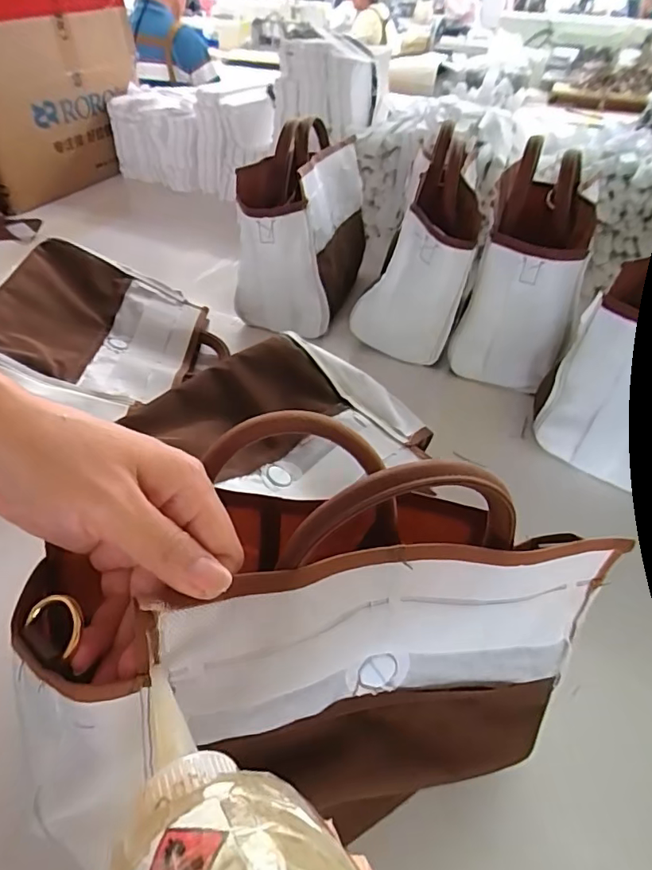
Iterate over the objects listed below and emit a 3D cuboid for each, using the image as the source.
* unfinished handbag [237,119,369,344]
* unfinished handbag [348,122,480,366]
[{"bbox_3d":[-0.028,-0.280,0.709,0.127,0.217,0.237,11,44,10],"label":"unfinished handbag"},{"bbox_3d":[0.112,-0.214,0.625,0.130,0.217,0.110,15,44,14],"label":"unfinished handbag"}]

